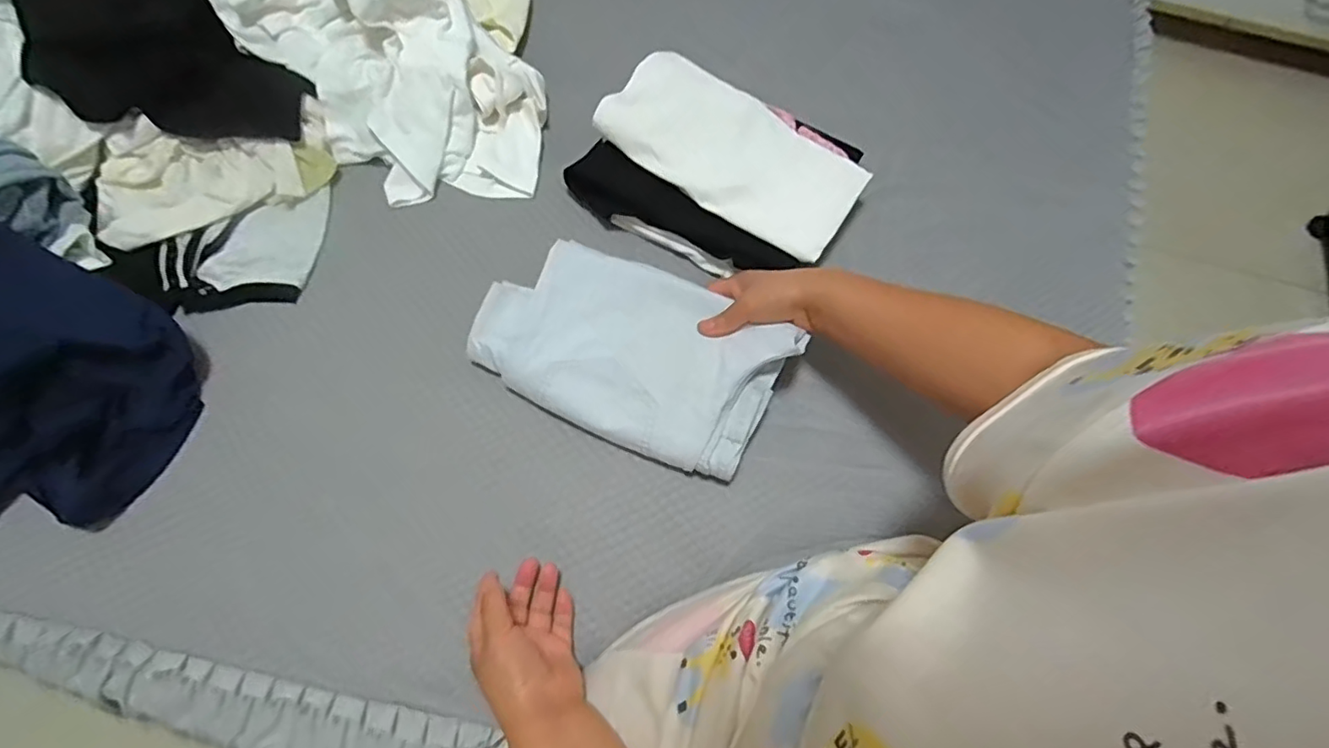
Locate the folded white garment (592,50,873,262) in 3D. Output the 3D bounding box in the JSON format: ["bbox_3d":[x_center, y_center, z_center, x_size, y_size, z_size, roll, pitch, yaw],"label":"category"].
[{"bbox_3d":[0.074,-0.239,0.630,0.271,0.033,0.130,32,71,10],"label":"folded white garment"}]

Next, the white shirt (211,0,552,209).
[{"bbox_3d":[-0.305,-0.352,0.641,0.400,0.143,0.209,37,71,10],"label":"white shirt"}]

